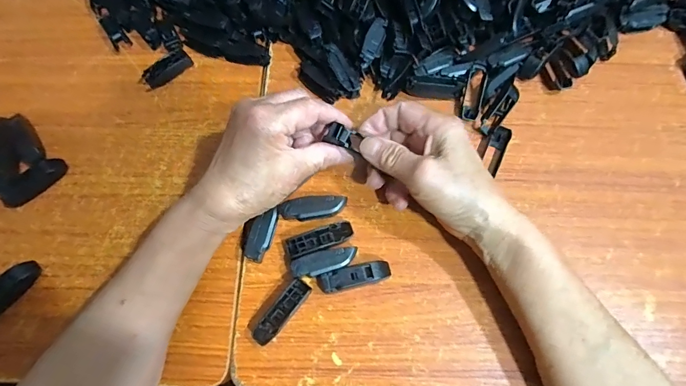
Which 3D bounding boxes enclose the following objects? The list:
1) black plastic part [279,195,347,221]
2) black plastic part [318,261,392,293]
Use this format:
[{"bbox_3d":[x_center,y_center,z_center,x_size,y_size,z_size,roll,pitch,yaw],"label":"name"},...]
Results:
[{"bbox_3d":[-0.025,0.014,0.333,0.055,0.018,0.018,-6,70,-1],"label":"black plastic part"},{"bbox_3d":[0.010,0.068,0.314,0.058,0.015,0.016,-14,70,-4],"label":"black plastic part"}]

